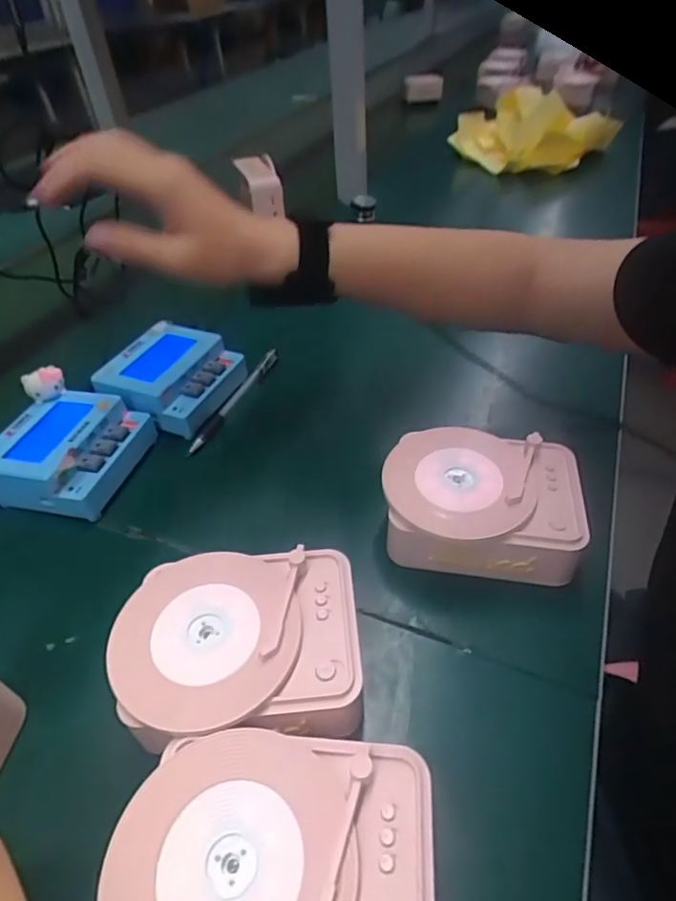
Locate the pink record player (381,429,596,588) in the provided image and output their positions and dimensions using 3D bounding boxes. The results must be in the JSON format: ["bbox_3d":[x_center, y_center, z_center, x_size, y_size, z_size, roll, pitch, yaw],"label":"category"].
[{"bbox_3d":[0.099,0.039,0.378,0.131,0.053,0.104,4,44,8],"label":"pink record player"}]

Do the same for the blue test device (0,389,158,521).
[{"bbox_3d":[-0.217,0.002,0.440,0.103,0.051,0.101,8,45,12],"label":"blue test device"}]

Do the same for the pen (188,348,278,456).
[{"bbox_3d":[-0.095,-0.050,0.514,0.013,0.016,0.155,15,47,18],"label":"pen"}]

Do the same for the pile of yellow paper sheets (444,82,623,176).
[{"bbox_3d":[0.345,-0.574,0.978,0.165,0.119,0.254,-35,52,-29],"label":"pile of yellow paper sheets"}]

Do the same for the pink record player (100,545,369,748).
[{"bbox_3d":[-0.054,0.114,0.307,0.128,0.052,0.102,-7,44,-3],"label":"pink record player"}]

